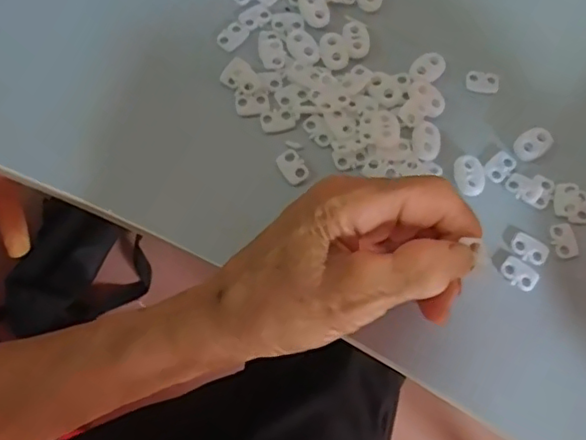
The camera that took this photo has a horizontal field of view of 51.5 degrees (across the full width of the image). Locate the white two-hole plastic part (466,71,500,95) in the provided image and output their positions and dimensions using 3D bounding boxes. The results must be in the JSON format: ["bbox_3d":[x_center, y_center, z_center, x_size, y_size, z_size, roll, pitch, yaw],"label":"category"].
[{"bbox_3d":[0.105,-0.077,0.336,0.019,0.004,0.013,7,71,0],"label":"white two-hole plastic part"}]

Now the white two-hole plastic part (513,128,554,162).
[{"bbox_3d":[0.128,-0.041,0.324,0.020,0.004,0.014,-37,76,-13],"label":"white two-hole plastic part"}]

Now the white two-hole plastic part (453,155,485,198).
[{"bbox_3d":[0.092,-0.024,0.316,0.015,0.004,0.022,0,71,-3],"label":"white two-hole plastic part"}]

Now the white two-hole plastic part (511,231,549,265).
[{"bbox_3d":[0.120,0.015,0.306,0.018,0.004,0.013,32,73,8],"label":"white two-hole plastic part"}]

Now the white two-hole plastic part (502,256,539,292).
[{"bbox_3d":[0.113,0.026,0.303,0.018,0.004,0.012,35,73,9],"label":"white two-hole plastic part"}]

